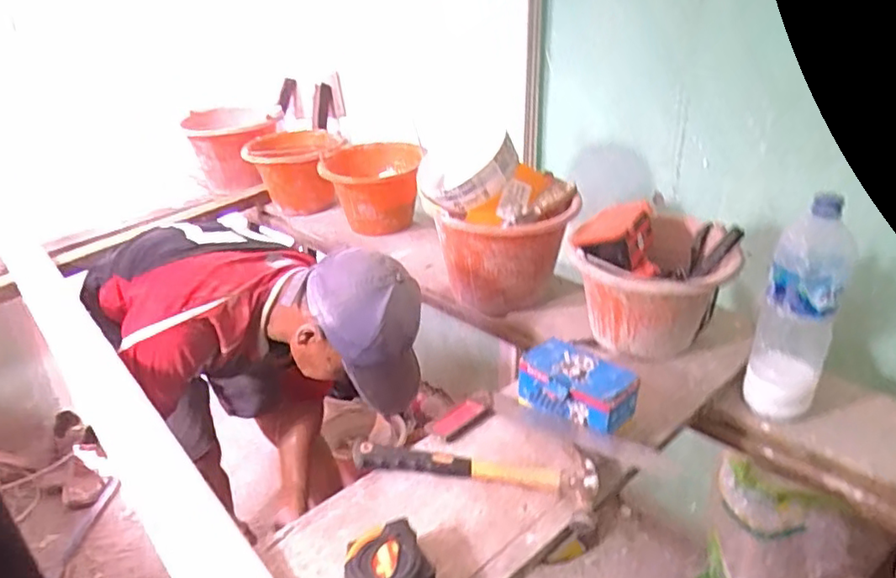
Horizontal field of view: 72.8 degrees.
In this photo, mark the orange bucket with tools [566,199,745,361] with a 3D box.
[{"bbox_3d":[0.307,-0.017,0.935,0.232,0.184,0.222,11,30,21],"label":"orange bucket with tools"}]

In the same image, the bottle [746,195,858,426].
[{"bbox_3d":[0.448,0.033,0.779,0.085,0.295,0.067,14,31,25],"label":"bottle"}]

